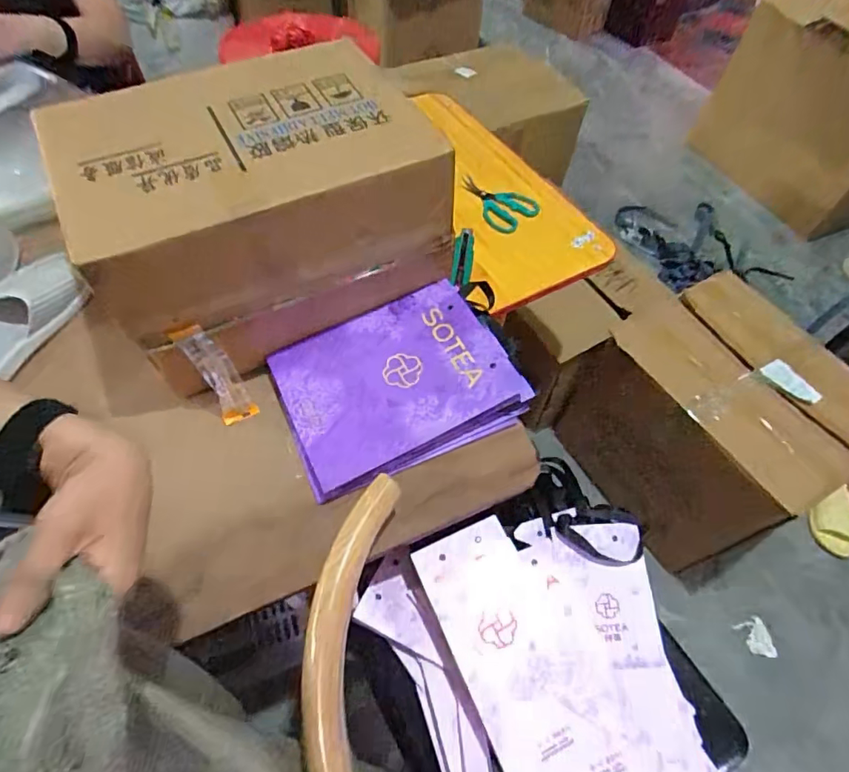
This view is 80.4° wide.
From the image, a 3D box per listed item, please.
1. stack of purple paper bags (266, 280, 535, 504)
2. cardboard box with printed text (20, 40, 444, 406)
[{"bbox_3d":[-0.039,-0.006,0.665,0.293,0.059,0.220,-21,61,-16],"label":"stack of purple paper bags"},{"bbox_3d":[-0.201,-0.214,0.650,0.401,0.226,0.264,-26,63,-18],"label":"cardboard box with printed text"}]

